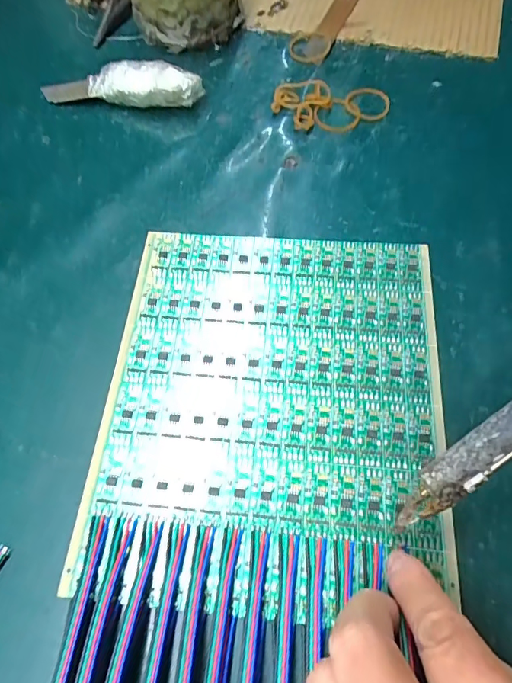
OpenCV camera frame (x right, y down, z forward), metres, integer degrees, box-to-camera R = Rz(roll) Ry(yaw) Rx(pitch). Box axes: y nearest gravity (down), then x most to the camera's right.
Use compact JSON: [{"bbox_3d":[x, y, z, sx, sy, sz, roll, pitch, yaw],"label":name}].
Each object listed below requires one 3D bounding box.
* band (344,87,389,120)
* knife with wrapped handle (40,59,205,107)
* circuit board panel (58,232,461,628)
[{"bbox_3d":[0.079,-0.169,0.319,0.031,0.004,0.032,-1,64,3],"label":"band"},{"bbox_3d":[-0.098,-0.184,0.323,0.120,0.026,0.023,9,65,8],"label":"knife with wrapped handle"},{"bbox_3d":[0.007,0.025,0.226,0.162,0.004,0.190,4,64,5],"label":"circuit board panel"}]

